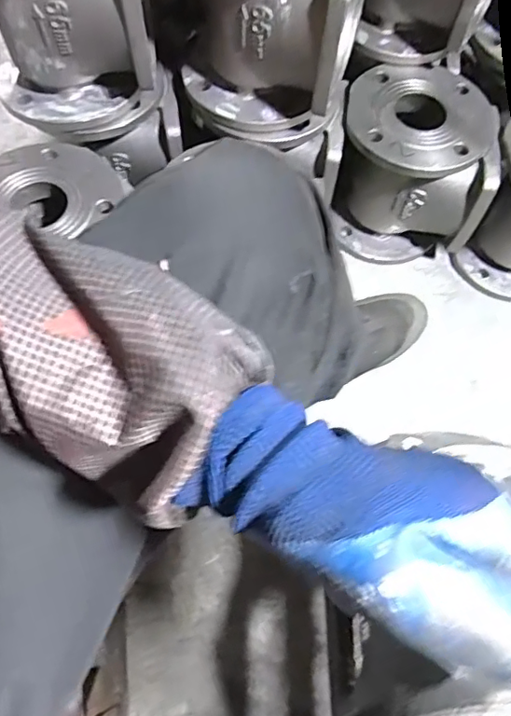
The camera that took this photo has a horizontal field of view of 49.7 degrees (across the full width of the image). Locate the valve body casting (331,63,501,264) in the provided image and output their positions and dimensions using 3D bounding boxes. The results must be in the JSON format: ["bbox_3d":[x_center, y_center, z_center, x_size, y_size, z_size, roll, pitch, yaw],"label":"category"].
[{"bbox_3d":[0.200,-0.247,0.739,0.179,0.201,0.152,5,66,0],"label":"valve body casting"}]

